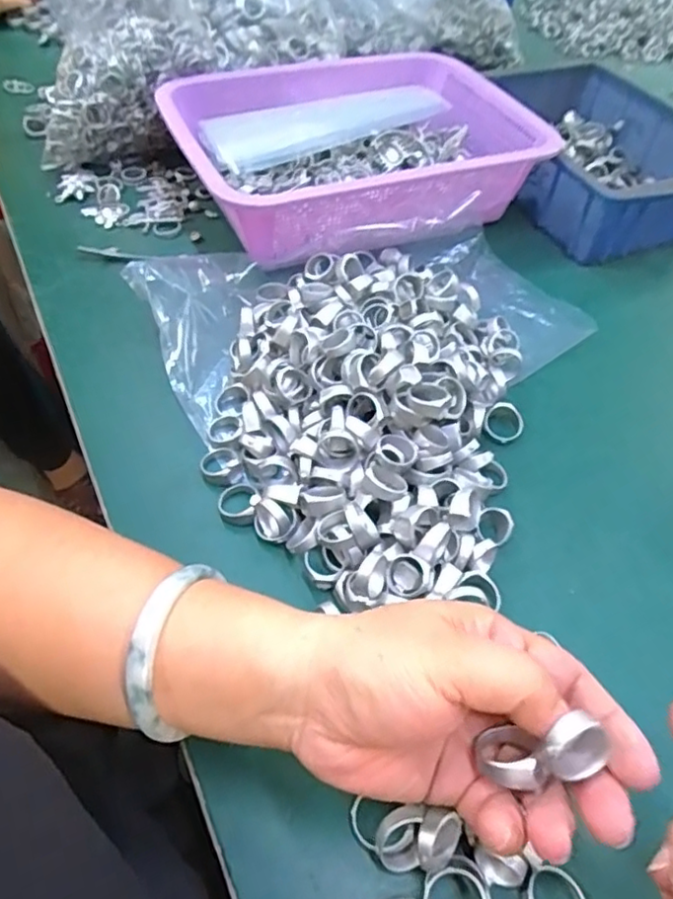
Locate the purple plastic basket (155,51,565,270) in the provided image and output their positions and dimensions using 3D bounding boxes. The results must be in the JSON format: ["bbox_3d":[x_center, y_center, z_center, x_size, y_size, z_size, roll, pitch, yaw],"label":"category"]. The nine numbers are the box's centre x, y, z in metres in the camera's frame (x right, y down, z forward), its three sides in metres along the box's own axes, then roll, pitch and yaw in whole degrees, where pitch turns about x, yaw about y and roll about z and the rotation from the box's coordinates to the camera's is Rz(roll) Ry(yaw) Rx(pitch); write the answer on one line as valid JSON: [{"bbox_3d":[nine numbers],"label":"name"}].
[{"bbox_3d":[0.018,-0.271,0.554,0.300,0.074,0.225,-18,55,-17],"label":"purple plastic basket"}]

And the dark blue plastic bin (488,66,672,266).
[{"bbox_3d":[0.246,-0.289,0.597,0.178,0.068,0.246,-13,54,-14],"label":"dark blue plastic bin"}]

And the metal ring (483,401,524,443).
[{"bbox_3d":[0.112,-0.019,0.414,0.025,0.013,0.030,18,53,10],"label":"metal ring"}]

